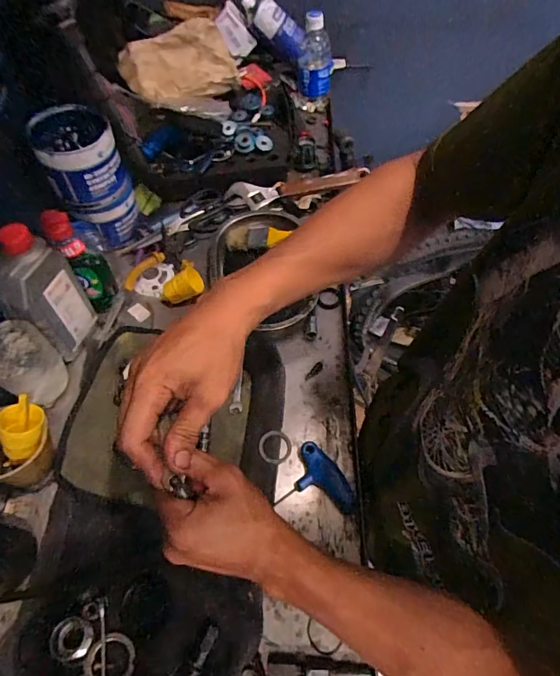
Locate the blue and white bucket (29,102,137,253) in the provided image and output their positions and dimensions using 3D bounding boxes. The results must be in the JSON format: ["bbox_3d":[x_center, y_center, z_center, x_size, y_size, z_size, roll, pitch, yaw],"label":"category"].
[{"bbox_3d":[-0.268,-0.226,0.590,0.091,0.159,0.091,0,60,0],"label":"blue and white bucket"}]

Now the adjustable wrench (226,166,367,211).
[{"bbox_3d":[0.026,-0.259,0.691,0.226,0.012,0.048,-15,87,-1],"label":"adjustable wrench"}]

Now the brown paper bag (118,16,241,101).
[{"bbox_3d":[-0.174,-0.471,0.720,0.195,0.113,0.047,-25,37,-9],"label":"brown paper bag"}]

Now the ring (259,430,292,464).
[{"bbox_3d":[-0.006,0.130,0.494,0.039,0.004,0.039,0,60,0],"label":"ring"}]

